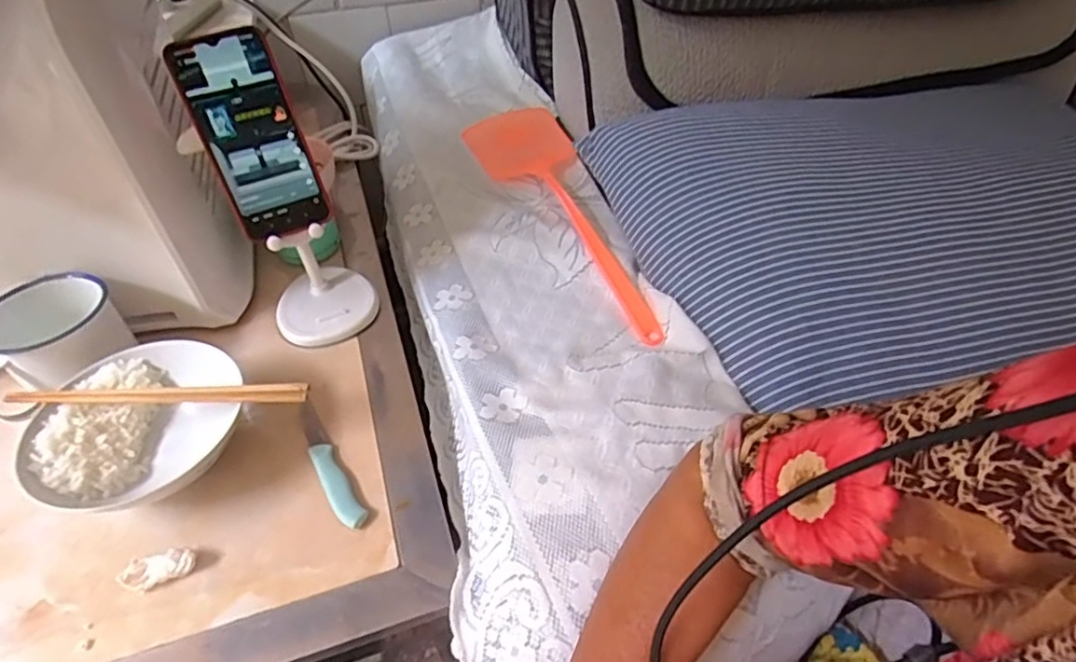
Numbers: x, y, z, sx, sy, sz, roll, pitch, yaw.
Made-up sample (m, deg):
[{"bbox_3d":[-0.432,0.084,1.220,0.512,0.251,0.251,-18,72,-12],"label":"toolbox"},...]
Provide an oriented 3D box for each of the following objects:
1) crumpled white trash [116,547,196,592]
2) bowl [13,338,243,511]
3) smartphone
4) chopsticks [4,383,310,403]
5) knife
[{"bbox_3d":[-0.267,0.167,0.429,0.046,0.013,0.022,-19,49,-15],"label":"crumpled white trash"},{"bbox_3d":[-0.307,0.080,0.485,0.148,0.058,0.139,-13,48,-9],"label":"bowl"},{"bbox_3d":[-0.235,-0.158,0.505,0.074,0.160,0.012,-24,28,-19],"label":"smartphone"},{"bbox_3d":[-0.289,0.048,0.467,0.226,0.007,0.014,0,45,2],"label":"chopsticks"},{"bbox_3d":[-0.171,0.104,0.492,0.020,0.008,0.132,-27,52,-21],"label":"knife"}]

